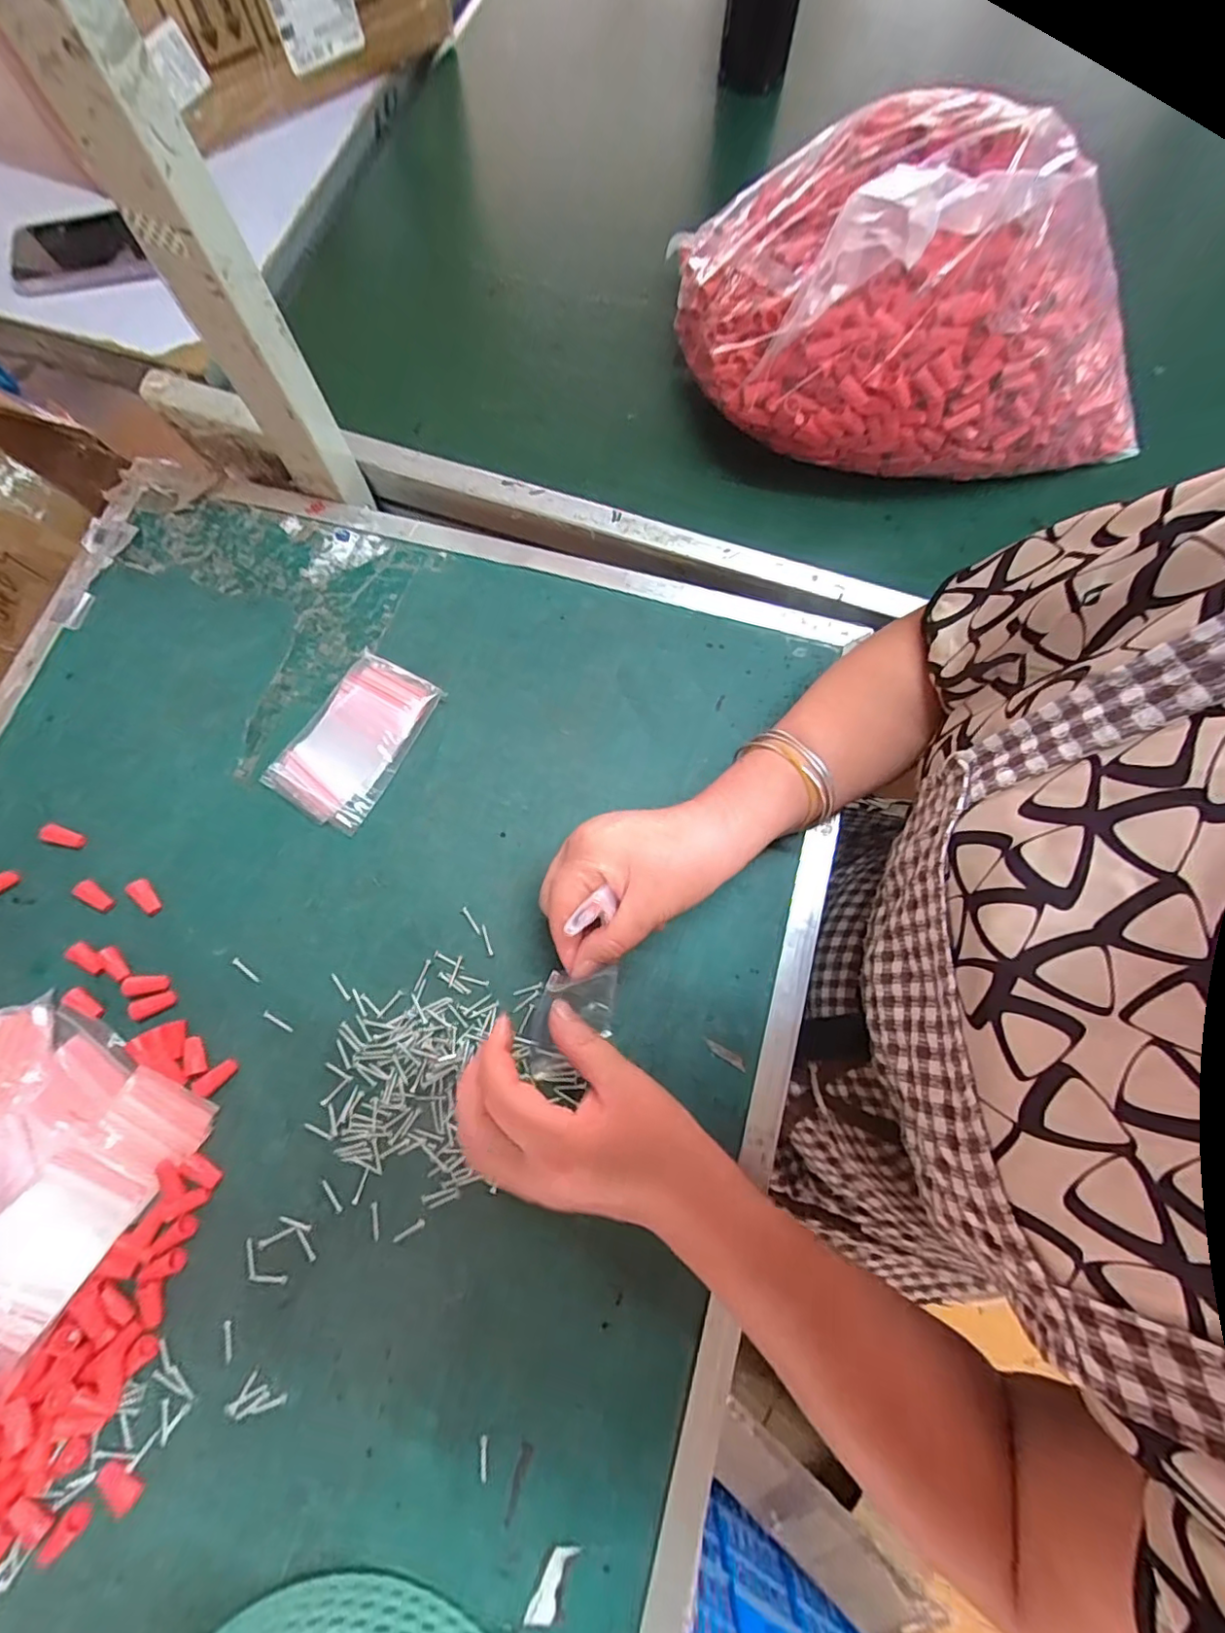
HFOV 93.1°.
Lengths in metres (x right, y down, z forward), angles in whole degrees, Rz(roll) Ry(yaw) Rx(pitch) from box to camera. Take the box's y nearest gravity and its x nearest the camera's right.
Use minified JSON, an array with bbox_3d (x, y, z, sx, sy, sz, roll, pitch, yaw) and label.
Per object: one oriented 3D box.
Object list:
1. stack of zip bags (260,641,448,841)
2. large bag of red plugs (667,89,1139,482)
[{"bbox_3d":[-0.175,-0.053,0.399,0.071,0.017,0.116,29,78,8],"label":"stack of zip bags"},{"bbox_3d":[0.212,-0.347,0.380,0.318,0.169,0.171,2,76,2],"label":"large bag of red plugs"}]

